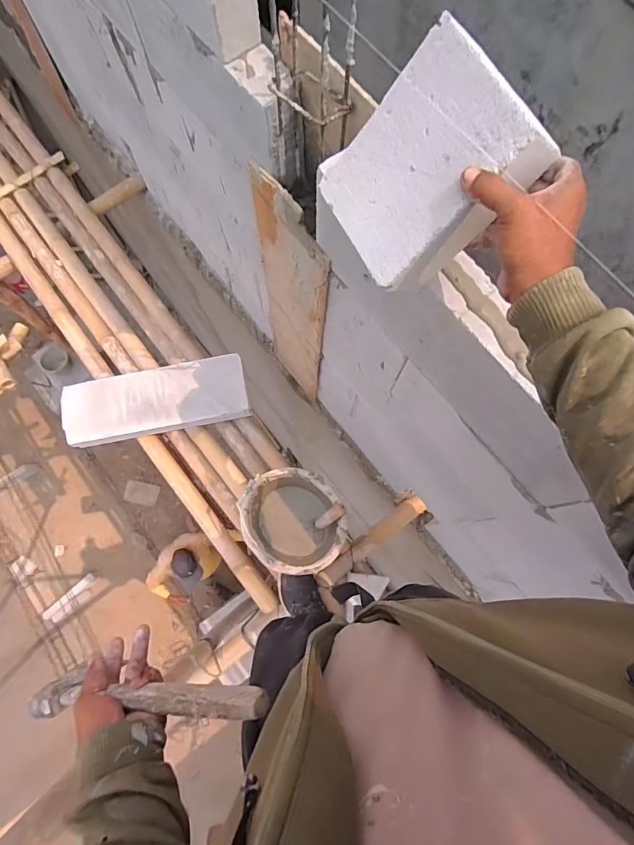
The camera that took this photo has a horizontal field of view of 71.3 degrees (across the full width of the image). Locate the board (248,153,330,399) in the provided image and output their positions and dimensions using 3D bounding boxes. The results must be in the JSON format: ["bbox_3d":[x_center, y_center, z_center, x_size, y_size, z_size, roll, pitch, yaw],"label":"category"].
[{"bbox_3d":[-0.066,-0.289,1.212,0.024,0.883,0.251,-34,79,-9],"label":"board"}]

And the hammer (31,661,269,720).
[{"bbox_3d":[-0.193,0.309,0.499,0.309,0.050,0.035,-11,75,19],"label":"hammer"}]

